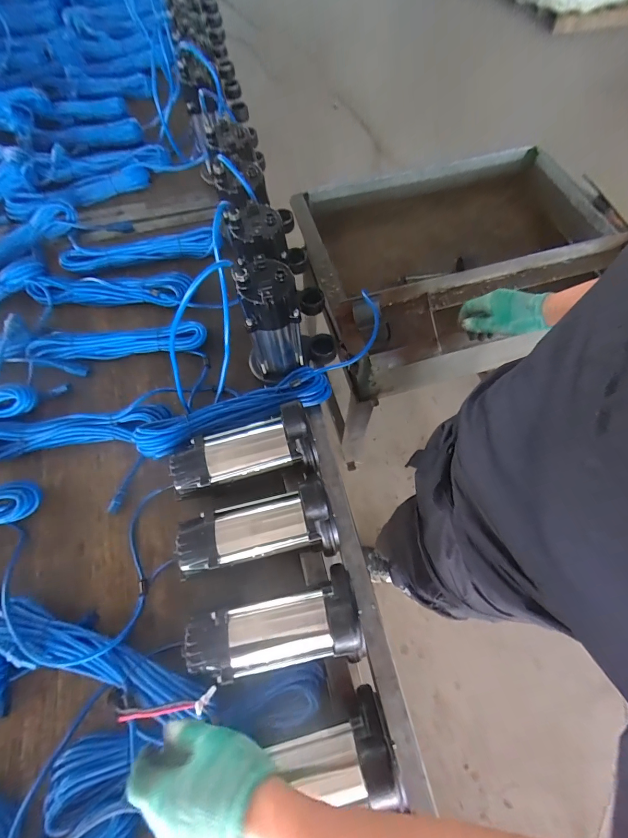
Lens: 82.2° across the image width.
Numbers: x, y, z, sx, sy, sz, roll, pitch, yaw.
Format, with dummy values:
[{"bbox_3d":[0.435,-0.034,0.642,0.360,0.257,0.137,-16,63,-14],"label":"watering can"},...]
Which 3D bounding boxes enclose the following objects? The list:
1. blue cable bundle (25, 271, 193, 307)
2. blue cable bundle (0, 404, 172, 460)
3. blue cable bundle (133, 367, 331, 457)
[{"bbox_3d":[-0.448,-0.292,0.792,0.342,0.027,0.083,3,66,3],"label":"blue cable bundle"},{"bbox_3d":[-0.444,0.024,0.664,0.344,0.032,0.064,-8,66,-2],"label":"blue cable bundle"},{"bbox_3d":[-0.138,-0.019,0.648,0.343,0.055,0.061,-22,67,-8],"label":"blue cable bundle"}]

